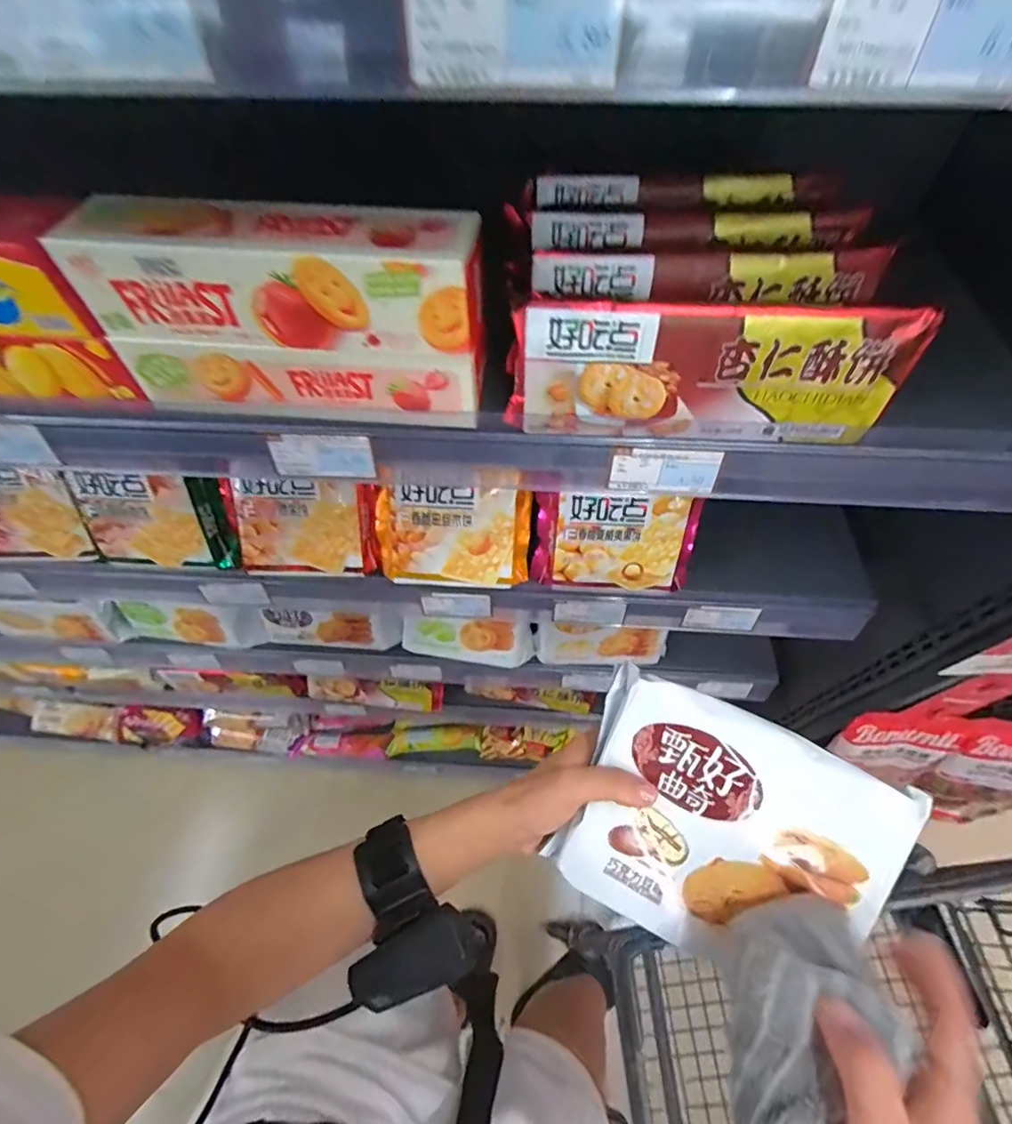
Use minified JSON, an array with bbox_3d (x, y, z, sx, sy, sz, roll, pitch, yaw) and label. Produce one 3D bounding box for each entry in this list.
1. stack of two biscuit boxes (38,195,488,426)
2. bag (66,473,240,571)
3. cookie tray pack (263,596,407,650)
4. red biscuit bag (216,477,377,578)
[{"bbox_3d":[-0.130,-0.150,0.319,0.227,0.109,0.048,4,58,4],"label":"stack of two biscuit boxes"},{"bbox_3d":[-0.347,-0.048,0.519,0.135,0.108,0.045,1,37,3],"label":"bag"},{"bbox_3d":[-0.231,0.085,0.701,0.182,0.085,0.031,3,58,3],"label":"cookie tray pack"},{"bbox_3d":[-0.198,-0.039,0.523,0.140,0.098,0.045,-2,25,2],"label":"red biscuit bag"}]

